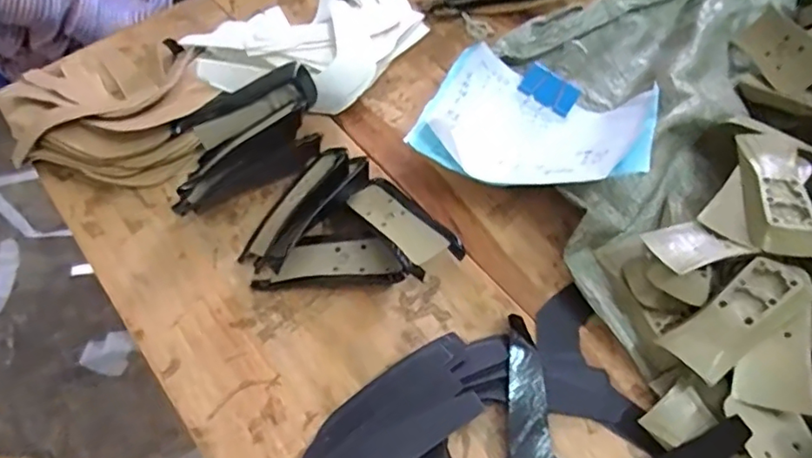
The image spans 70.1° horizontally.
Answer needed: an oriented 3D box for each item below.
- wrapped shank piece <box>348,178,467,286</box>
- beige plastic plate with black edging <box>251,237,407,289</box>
[{"bbox_3d":[-0.001,0.000,0.442,0.042,0.021,0.109,-31,44,-16],"label":"wrapped shank piece"},{"bbox_3d":[-0.057,0.024,0.445,0.109,0.016,0.040,0,58,2],"label":"beige plastic plate with black edging"}]

